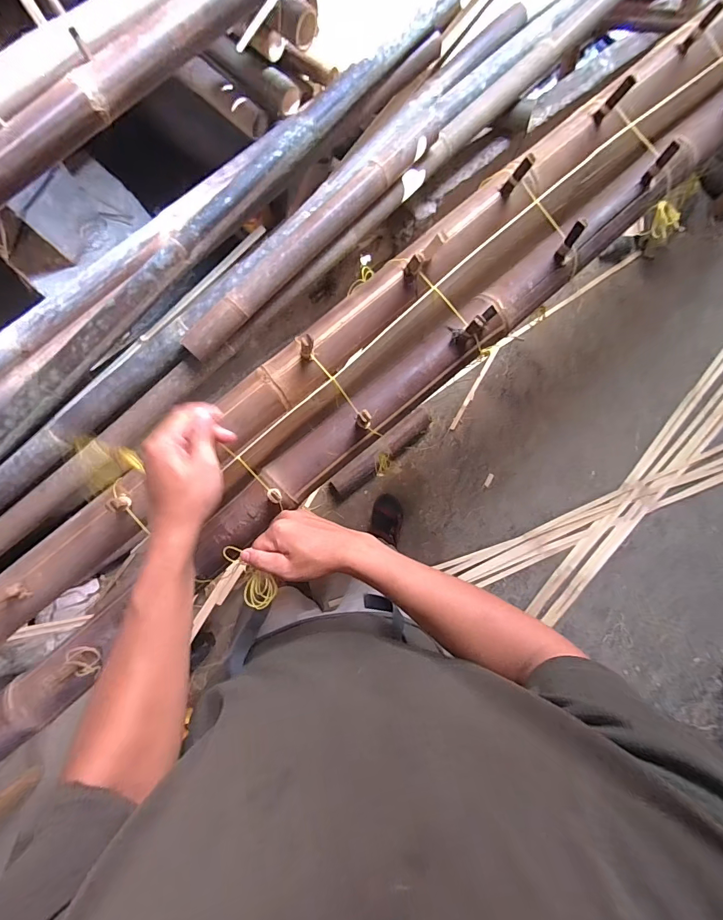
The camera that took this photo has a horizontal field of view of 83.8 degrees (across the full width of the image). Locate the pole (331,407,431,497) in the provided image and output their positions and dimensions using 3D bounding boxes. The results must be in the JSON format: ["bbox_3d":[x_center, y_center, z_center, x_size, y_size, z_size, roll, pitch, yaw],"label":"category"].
[{"bbox_3d":[0.079,-0.036,1.447,0.435,0.061,0.075,-39,89,-8],"label":"pole"}]

